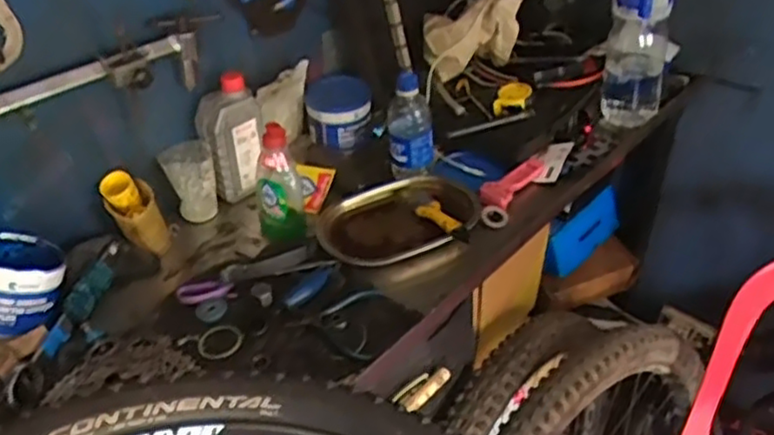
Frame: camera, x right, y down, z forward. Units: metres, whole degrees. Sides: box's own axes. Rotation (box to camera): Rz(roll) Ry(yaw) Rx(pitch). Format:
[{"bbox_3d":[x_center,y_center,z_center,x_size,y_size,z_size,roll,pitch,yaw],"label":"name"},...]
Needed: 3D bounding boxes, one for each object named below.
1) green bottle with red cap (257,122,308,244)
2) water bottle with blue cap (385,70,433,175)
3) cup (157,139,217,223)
[{"bbox_3d":[-0.143,-0.041,0.924,0.062,0.163,0.041,-8,38,-5],"label":"green bottle with red cap"},{"bbox_3d":[0.034,-0.140,1.006,0.065,0.147,0.053,-2,38,3],"label":"water bottle with blue cap"},{"bbox_3d":[-0.274,-0.048,0.979,0.069,0.095,0.068,-14,39,-13],"label":"cup"}]

